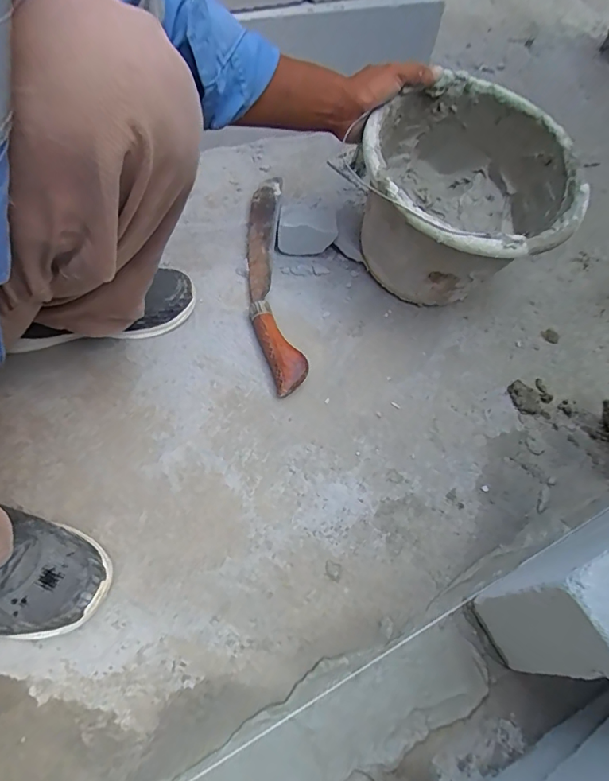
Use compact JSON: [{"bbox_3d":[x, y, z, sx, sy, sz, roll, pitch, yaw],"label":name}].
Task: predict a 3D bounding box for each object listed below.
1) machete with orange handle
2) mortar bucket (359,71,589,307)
[{"bbox_3d":[-0.050,-0.165,0.684,0.069,0.038,0.381,-5,63,-7],"label":"machete with orange handle"},{"bbox_3d":[0.206,-0.242,0.615,0.254,0.196,0.262,1,61,-2],"label":"mortar bucket"}]

